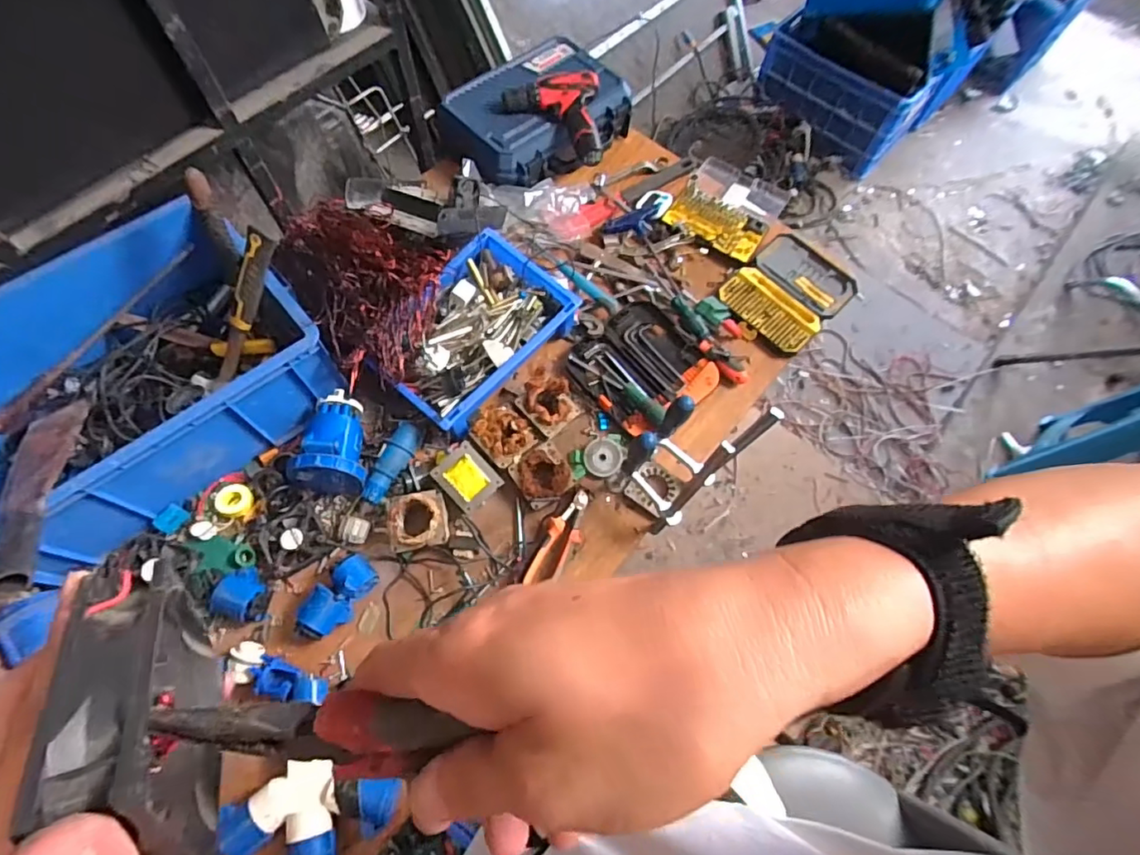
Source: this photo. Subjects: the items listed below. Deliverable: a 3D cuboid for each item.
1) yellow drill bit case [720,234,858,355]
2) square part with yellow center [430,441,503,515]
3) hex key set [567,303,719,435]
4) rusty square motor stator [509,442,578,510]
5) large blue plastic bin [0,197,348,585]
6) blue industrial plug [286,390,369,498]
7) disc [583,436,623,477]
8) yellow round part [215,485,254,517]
[{"bbox_3d":[0.411,-0.254,1.032,0.226,0.035,0.182,-39,72,-18],"label":"yellow drill bit case"},{"bbox_3d":[-0.154,0.074,0.816,0.075,0.026,0.087,-40,91,-10],"label":"square part with yellow center"},{"bbox_3d":[0.123,-0.106,0.949,0.205,0.025,0.205,-34,71,-16],"label":"hex key set"},{"bbox_3d":[-0.040,0.075,0.849,0.083,0.036,0.082,-31,70,-15],"label":"rusty square motor stator"},{"bbox_3d":[-0.642,-0.081,0.798,0.476,0.158,0.394,-38,72,-18],"label":"large blue plastic bin"},{"bbox_3d":[-0.355,0.020,0.825,0.105,0.111,0.139,0,65,-2],"label":"blue industrial plug"},{"bbox_3d":[0.054,0.048,0.883,0.060,0.007,0.062,-1,84,13],"label":"disc"},{"bbox_3d":[-0.492,0.107,0.807,0.053,0.013,0.044,5,65,0],"label":"yellow round part"}]

